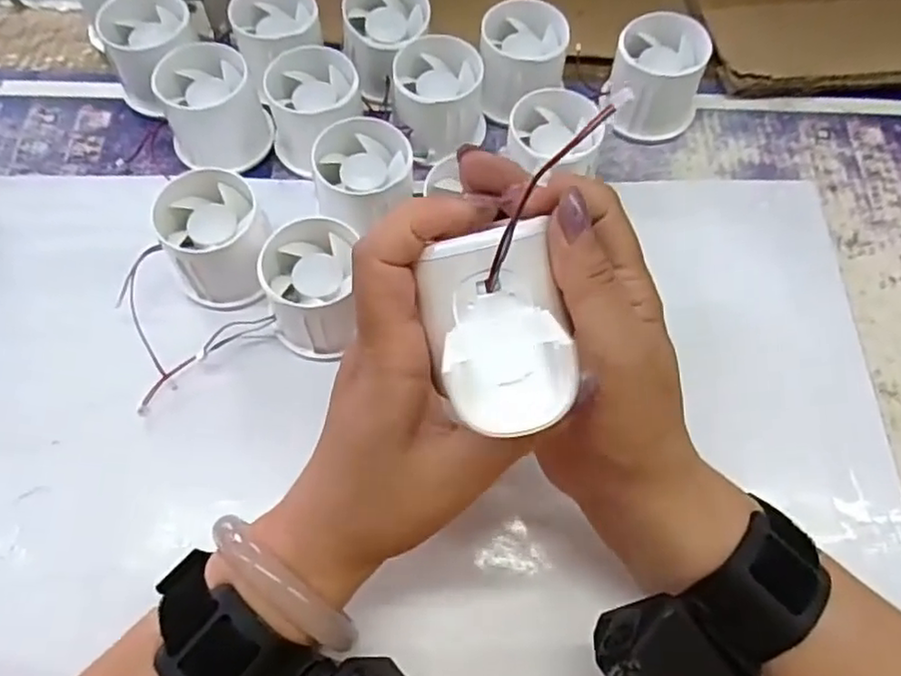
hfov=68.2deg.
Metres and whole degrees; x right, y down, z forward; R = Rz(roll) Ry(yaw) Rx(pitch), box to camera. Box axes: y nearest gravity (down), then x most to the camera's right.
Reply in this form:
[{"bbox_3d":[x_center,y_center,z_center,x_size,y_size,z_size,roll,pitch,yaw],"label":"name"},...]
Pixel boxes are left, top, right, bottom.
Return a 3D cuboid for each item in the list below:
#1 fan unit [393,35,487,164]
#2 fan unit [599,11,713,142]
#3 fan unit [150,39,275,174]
[{"bbox_3d":[-0.006,-0.134,0.386,0.051,0.047,0.058,2,64,-1],"label":"fan unit"},{"bbox_3d":[0.124,-0.154,0.399,0.055,0.048,0.055,1,64,-1],"label":"fan unit"},{"bbox_3d":[-0.136,-0.131,0.385,0.054,0.047,0.060,-21,67,-11],"label":"fan unit"}]

